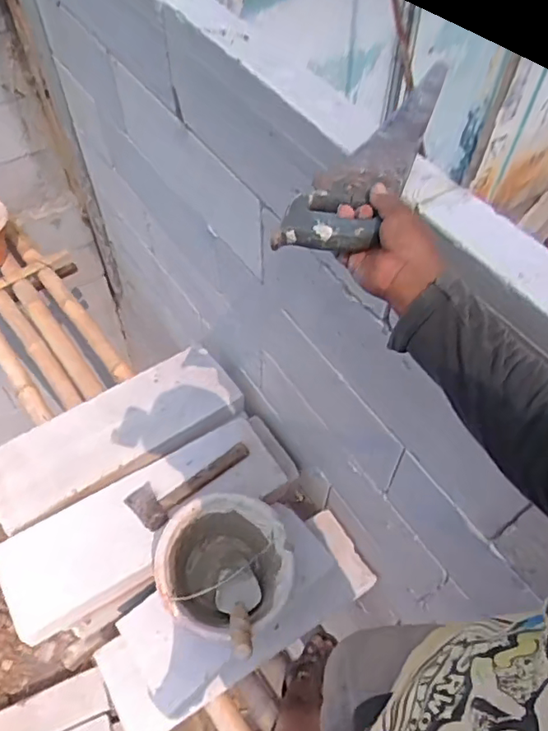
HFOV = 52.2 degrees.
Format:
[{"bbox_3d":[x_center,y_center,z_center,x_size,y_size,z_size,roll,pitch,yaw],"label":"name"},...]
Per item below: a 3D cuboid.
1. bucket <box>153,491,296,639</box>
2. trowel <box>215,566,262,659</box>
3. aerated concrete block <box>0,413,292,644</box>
[{"bbox_3d":[-0.091,0.405,1.096,0.241,0.203,0.242,0,54,-1],"label":"bucket"},{"bbox_3d":[-0.060,0.447,1.020,0.086,0.278,0.050,-8,93,-7],"label":"trowel"},{"bbox_3d":[-0.267,0.322,1.201,0.614,0.083,0.222,-27,59,-19],"label":"aerated concrete block"}]

